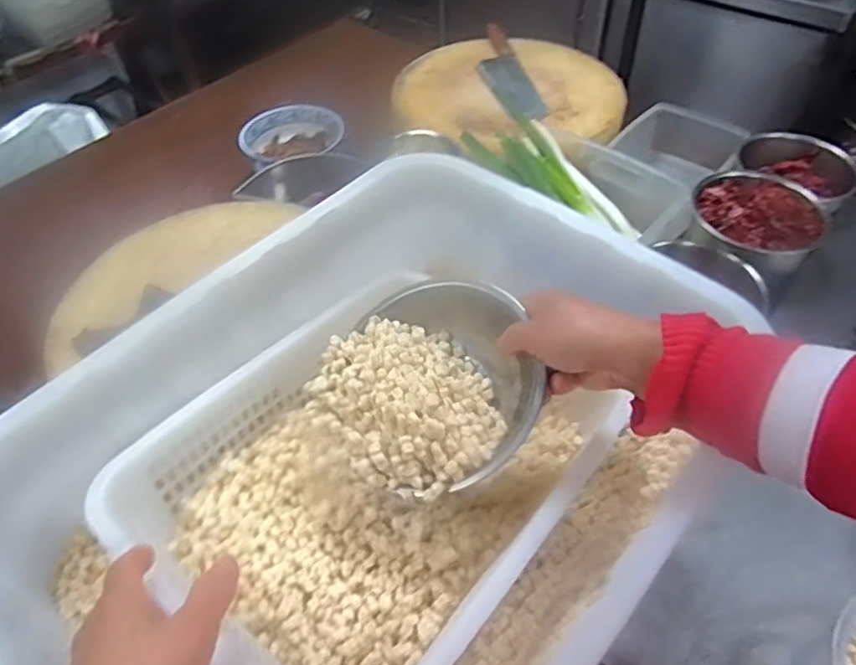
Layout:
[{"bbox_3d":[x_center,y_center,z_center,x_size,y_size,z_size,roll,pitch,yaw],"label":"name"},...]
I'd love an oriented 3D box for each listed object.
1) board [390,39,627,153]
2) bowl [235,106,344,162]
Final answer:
[{"bbox_3d":[0.138,-0.436,1.095,0.395,0.044,0.369,0,49,1],"label":"board"},{"bbox_3d":[-0.231,-0.331,1.064,0.178,0.050,0.176,0,49,1],"label":"bowl"}]

